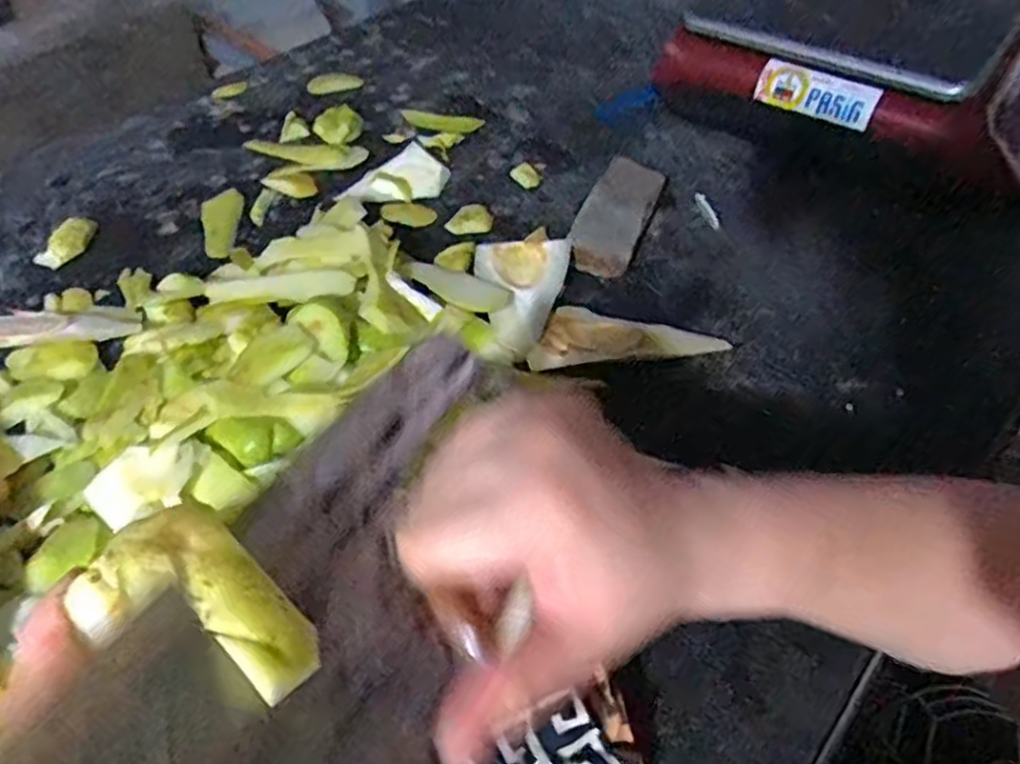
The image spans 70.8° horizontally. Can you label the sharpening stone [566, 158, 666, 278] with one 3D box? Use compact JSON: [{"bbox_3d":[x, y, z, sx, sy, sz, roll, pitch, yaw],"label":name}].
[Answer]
[{"bbox_3d":[0.083,-0.129,0.557,0.050,0.033,0.110,17,52,14],"label":"sharpening stone"}]

